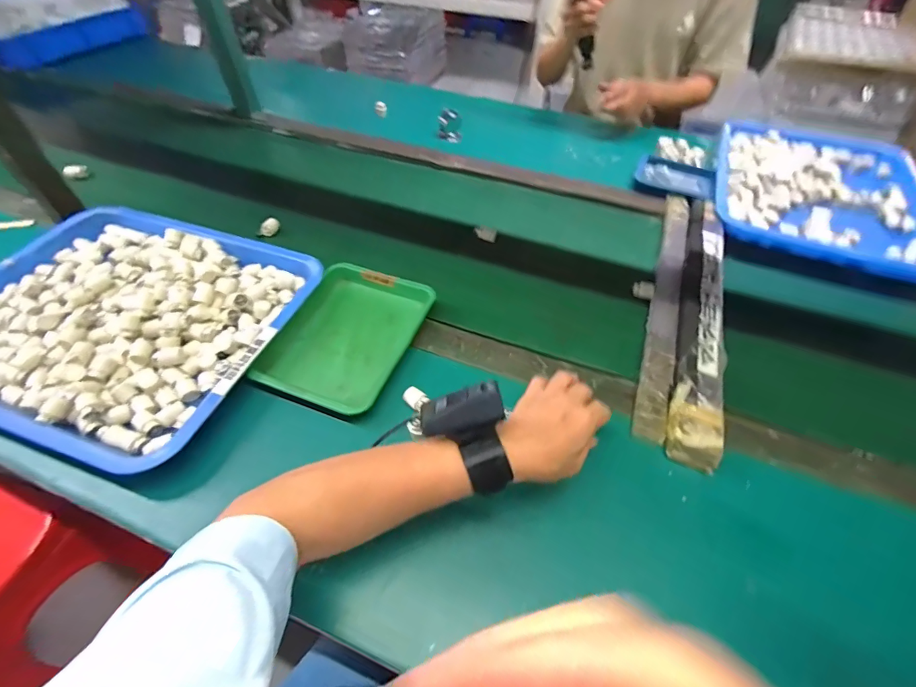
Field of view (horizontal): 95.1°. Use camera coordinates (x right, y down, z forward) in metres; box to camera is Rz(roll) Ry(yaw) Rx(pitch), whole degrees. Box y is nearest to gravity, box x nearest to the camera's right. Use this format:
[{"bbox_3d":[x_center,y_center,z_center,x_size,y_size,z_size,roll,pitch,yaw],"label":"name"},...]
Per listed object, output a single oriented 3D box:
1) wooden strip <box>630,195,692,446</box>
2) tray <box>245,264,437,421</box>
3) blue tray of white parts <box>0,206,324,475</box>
[{"bbox_3d":[0.303,-0.080,0.604,0.037,0.019,0.509,18,52,14],"label":"wooden strip"},{"bbox_3d":[-0.145,-0.016,0.540,0.172,0.027,0.217,18,51,12],"label":"tray"},{"bbox_3d":[-0.446,-0.048,0.548,0.455,0.039,0.345,16,52,12],"label":"blue tray of white parts"}]

